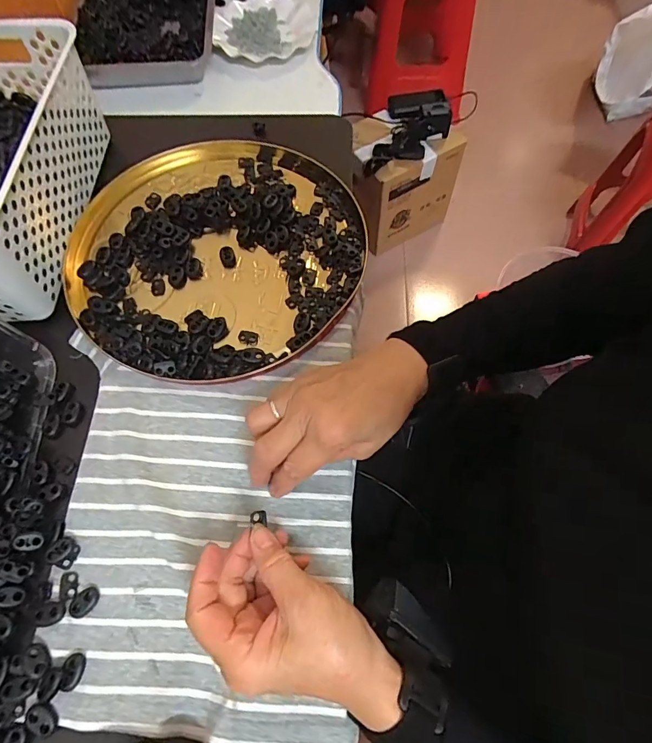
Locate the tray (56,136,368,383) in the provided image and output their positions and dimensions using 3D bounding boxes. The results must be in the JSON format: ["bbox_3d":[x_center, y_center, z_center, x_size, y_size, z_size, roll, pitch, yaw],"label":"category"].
[{"bbox_3d":[-0.112,-0.129,0.435,0.282,0.018,0.289,-1,66,2],"label":"tray"}]

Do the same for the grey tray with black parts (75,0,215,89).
[{"bbox_3d":[-0.312,-0.613,0.757,0.231,0.046,0.321,-6,65,-2],"label":"grey tray with black parts"}]

